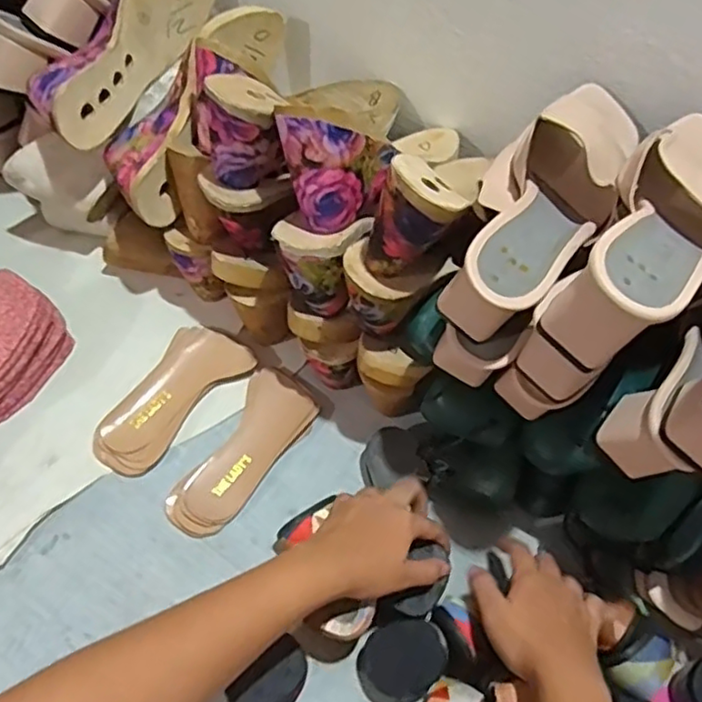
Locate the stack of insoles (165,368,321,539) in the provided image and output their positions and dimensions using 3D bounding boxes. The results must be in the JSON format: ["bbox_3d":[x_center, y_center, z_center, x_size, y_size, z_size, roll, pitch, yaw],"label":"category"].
[{"bbox_3d":[-0.097,0.095,0.610,0.071,0.016,0.173,27,59,11],"label":"stack of insoles"}]

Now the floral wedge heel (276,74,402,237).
[{"bbox_3d":[-0.012,-0.193,0.564,0.091,0.096,0.224,12,38,5],"label":"floral wedge heel"}]

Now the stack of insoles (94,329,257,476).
[{"bbox_3d":[-0.172,0.044,0.620,0.073,0.017,0.162,30,60,13],"label":"stack of insoles"}]

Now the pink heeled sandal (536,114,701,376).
[{"bbox_3d":[0.201,-0.074,0.410,0.100,0.075,0.217,39,62,18],"label":"pink heeled sandal"}]

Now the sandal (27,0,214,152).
[{"bbox_3d":[-0.225,-0.292,0.623,0.078,0.075,0.235,26,59,10],"label":"sandal"}]

